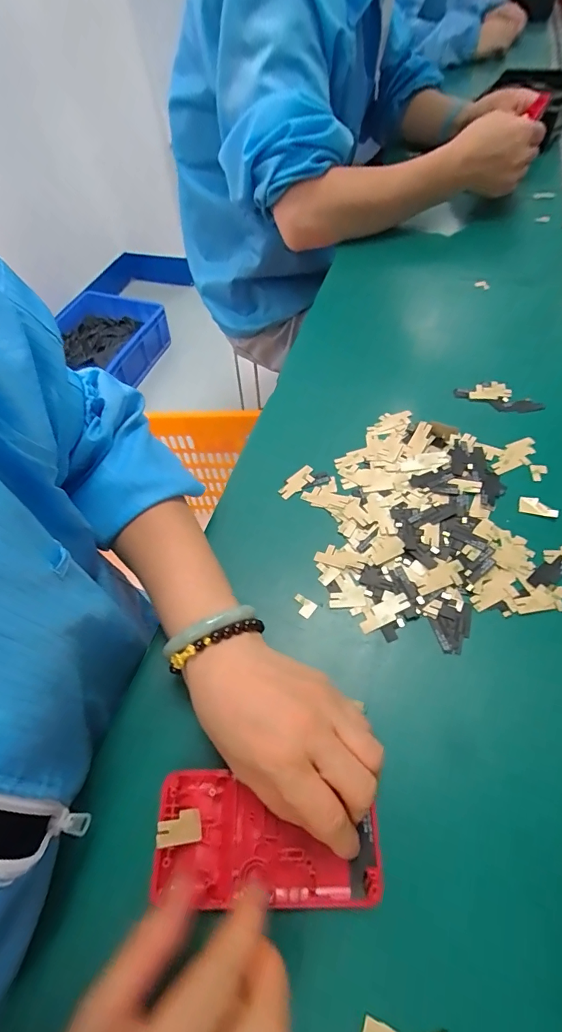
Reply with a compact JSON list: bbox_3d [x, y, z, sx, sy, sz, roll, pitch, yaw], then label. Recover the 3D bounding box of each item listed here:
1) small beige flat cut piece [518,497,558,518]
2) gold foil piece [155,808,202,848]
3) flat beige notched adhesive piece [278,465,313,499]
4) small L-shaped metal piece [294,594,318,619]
[{"bbox_3d":[0.212,-0.008,0.357,0.027,0.005,0.017,11,58,12],"label":"small beige flat cut piece"},{"bbox_3d":[-0.057,0.173,0.241,0.025,0.004,0.016,15,40,-32],"label":"gold foil piece"},{"bbox_3d":[0.014,-0.031,0.393,0.015,0.007,0.038,34,65,24],"label":"flat beige notched adhesive piece"},{"bbox_3d":[0.017,0.068,0.329,0.017,0.007,0.012,28,63,21],"label":"small L-shaped metal piece"}]

